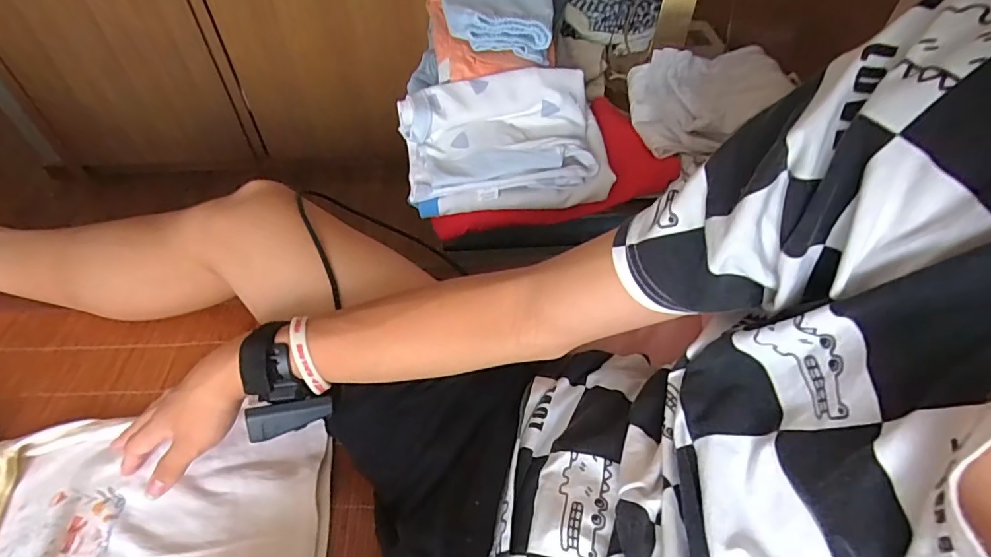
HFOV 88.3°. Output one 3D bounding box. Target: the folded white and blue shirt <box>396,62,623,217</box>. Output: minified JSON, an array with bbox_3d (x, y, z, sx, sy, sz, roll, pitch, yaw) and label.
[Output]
[{"bbox_3d":[0.013,-0.167,0.607,0.236,0.096,0.144,-8,48,-6],"label":"folded white and blue shirt"}]

